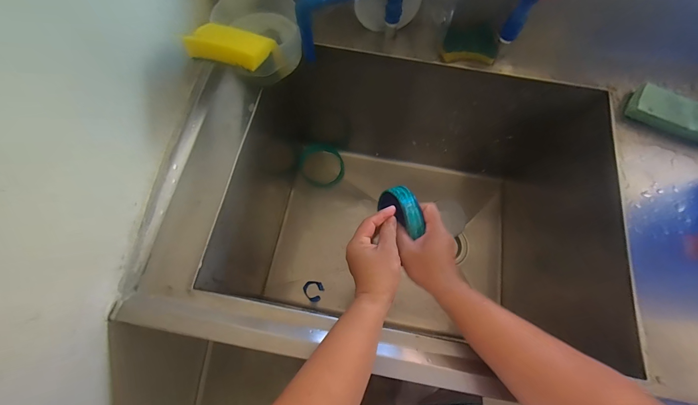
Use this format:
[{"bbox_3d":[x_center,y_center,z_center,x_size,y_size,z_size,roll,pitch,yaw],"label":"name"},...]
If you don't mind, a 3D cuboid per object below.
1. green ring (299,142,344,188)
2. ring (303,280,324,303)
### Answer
[{"bbox_3d":[-0.082,-0.114,0.910,0.122,0.023,0.139,-28,85,3],"label":"green ring"},{"bbox_3d":[-0.087,0.224,0.775,0.048,0.013,0.053,-27,73,-10],"label":"ring"}]

